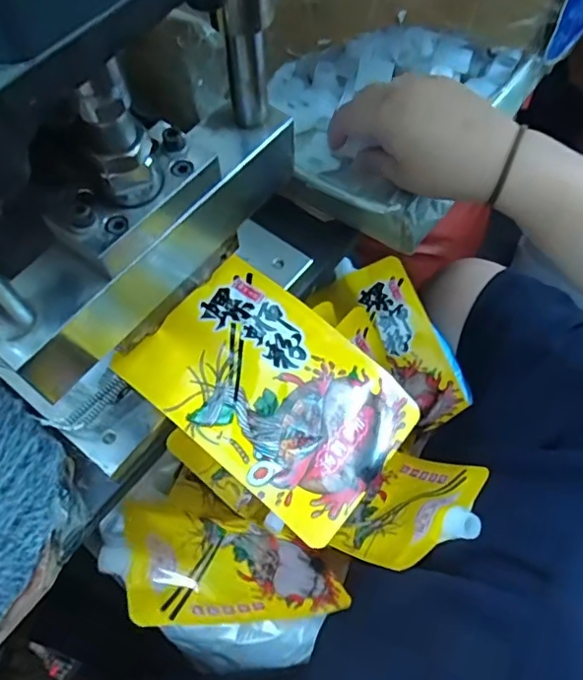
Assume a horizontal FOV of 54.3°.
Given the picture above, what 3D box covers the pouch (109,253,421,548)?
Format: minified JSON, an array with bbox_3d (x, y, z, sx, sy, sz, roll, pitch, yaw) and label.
[{"bbox_3d":[-0.011,0.031,0.359,0.162,0.027,0.115,37,69,18],"label":"pouch"}]

